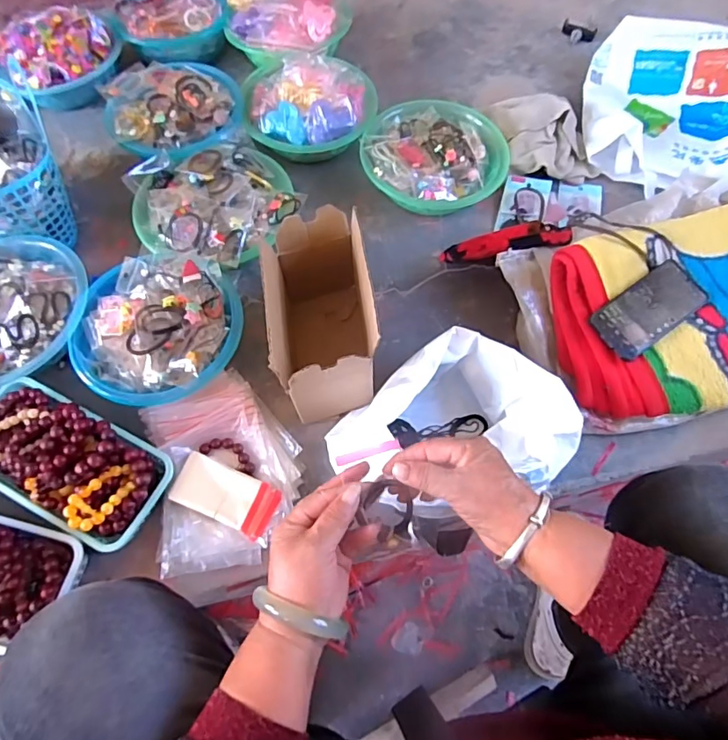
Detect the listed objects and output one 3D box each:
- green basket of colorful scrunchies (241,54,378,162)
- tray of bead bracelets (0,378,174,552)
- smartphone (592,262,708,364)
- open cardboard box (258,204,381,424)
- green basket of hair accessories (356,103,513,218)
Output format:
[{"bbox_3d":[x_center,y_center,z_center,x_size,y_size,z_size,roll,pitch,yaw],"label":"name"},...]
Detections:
[{"bbox_3d":[-0.093,-0.456,0.894,0.225,0.111,0.198,-8,65,-4],"label":"green basket of colorful scrunchies"},{"bbox_3d":[-0.379,0.104,0.615,0.264,0.066,0.128,25,67,11],"label":"tray of bead bracelets"},{"bbox_3d":[0.389,-0.084,0.683,0.169,0.013,0.078,-32,69,-14],"label":"smartphone"},{"bbox_3d":[-0.055,-0.064,0.659,0.119,0.181,0.221,-8,65,-4],"label":"open cardboard box"},{"bbox_3d":[0.106,-0.360,0.859,0.228,0.086,0.211,0,65,0],"label":"green basket of hair accessories"}]

